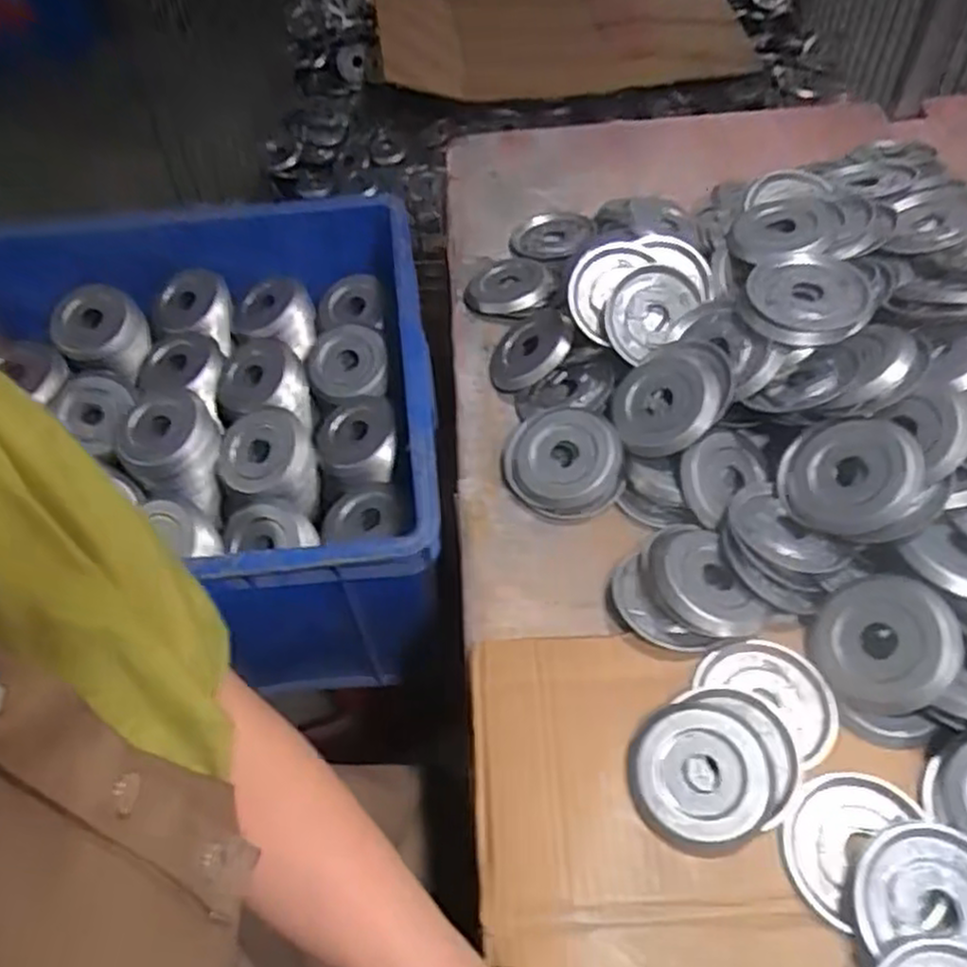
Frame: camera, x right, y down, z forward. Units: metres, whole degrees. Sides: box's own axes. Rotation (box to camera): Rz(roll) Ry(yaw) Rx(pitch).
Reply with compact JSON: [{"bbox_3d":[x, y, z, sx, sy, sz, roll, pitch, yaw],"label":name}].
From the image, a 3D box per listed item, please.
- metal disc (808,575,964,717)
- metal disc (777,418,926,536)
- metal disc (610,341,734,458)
[{"bbox_3d":[0.246,0.098,0.471,0.081,0.013,0.082,-17,60,32],"label":"metal disc"},{"bbox_3d":[0.251,-0.005,0.529,0.091,0.011,0.081,-5,65,45],"label":"metal disc"},{"bbox_3d":[0.142,-0.069,0.584,0.093,0.019,0.091,-16,57,27],"label":"metal disc"}]

